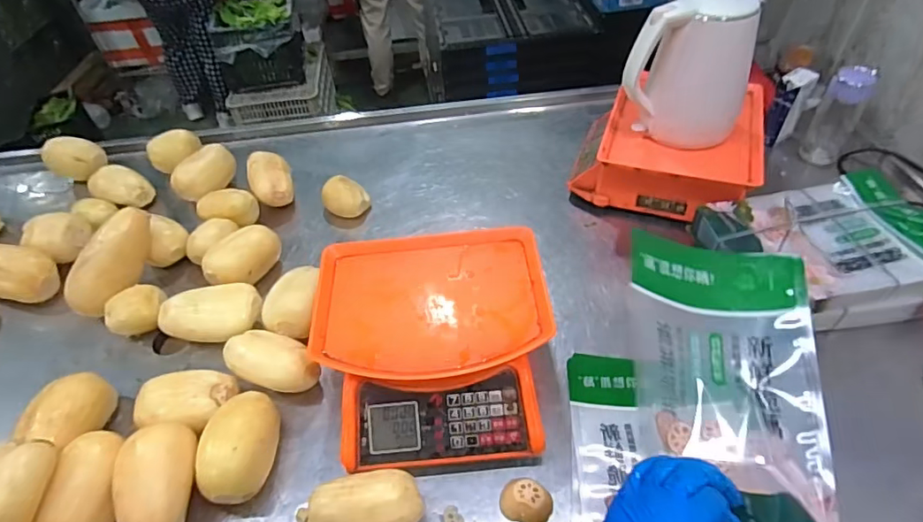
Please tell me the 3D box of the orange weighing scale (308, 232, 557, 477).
[{"bbox_3d":[-0.034,0.104,0.671,0.282,0.120,0.286,-5,46,-1],"label":"orange weighing scale"}]

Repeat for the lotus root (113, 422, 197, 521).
[{"bbox_3d":[-0.341,0.251,0.578,0.083,0.068,0.130,0,62,-6],"label":"lotus root"}]

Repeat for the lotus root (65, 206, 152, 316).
[{"bbox_3d":[-0.536,0.002,0.798,0.065,0.072,0.176,26,83,26],"label":"lotus root"}]

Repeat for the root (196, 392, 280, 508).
[{"bbox_3d":[-0.259,0.222,0.617,0.073,0.081,0.122,-2,46,2],"label":"root"}]

